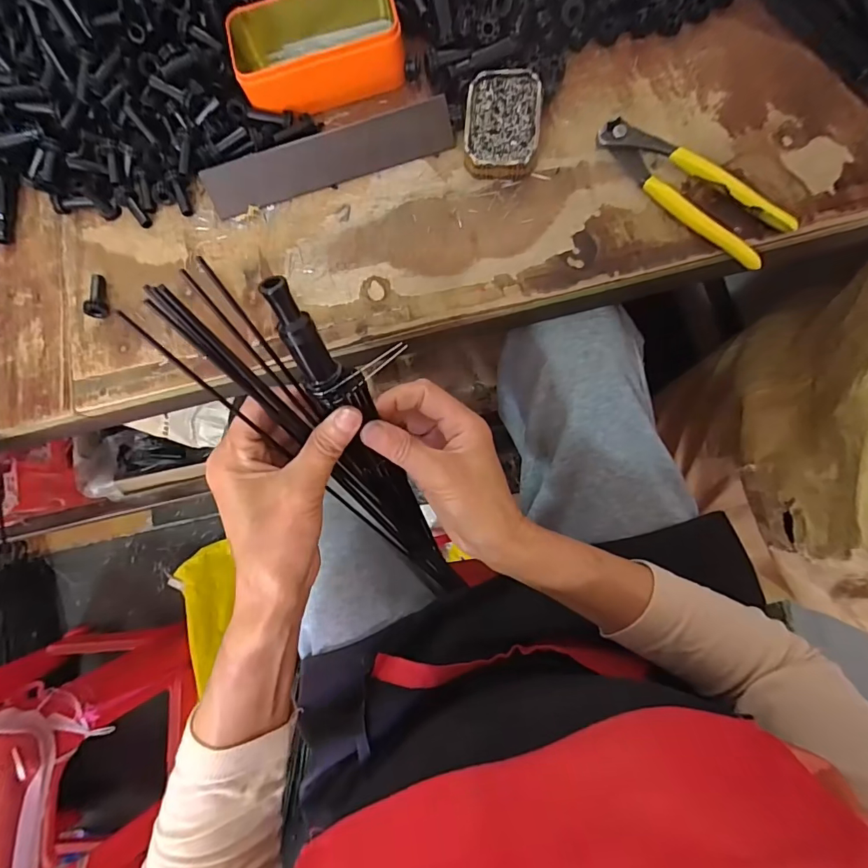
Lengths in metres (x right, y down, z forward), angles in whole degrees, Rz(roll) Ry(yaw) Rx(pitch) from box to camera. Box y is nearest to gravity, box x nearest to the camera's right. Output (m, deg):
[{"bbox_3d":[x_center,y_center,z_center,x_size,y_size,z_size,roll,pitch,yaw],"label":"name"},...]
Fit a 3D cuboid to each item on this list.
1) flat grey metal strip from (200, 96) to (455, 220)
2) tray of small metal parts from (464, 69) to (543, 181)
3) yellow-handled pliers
[{"bbox_3d":[-0.091,-0.239,0.403,0.215,0.007,0.041,-16,120,2],"label":"flat grey metal strip"},{"bbox_3d":[0.058,-0.262,0.391,0.060,0.020,0.091,4,80,6],"label":"tray of small metal parts"},{"bbox_3d":[0.198,-0.195,0.368,0.162,0.022,0.047,41,86,11],"label":"yellow-handled pliers"}]

